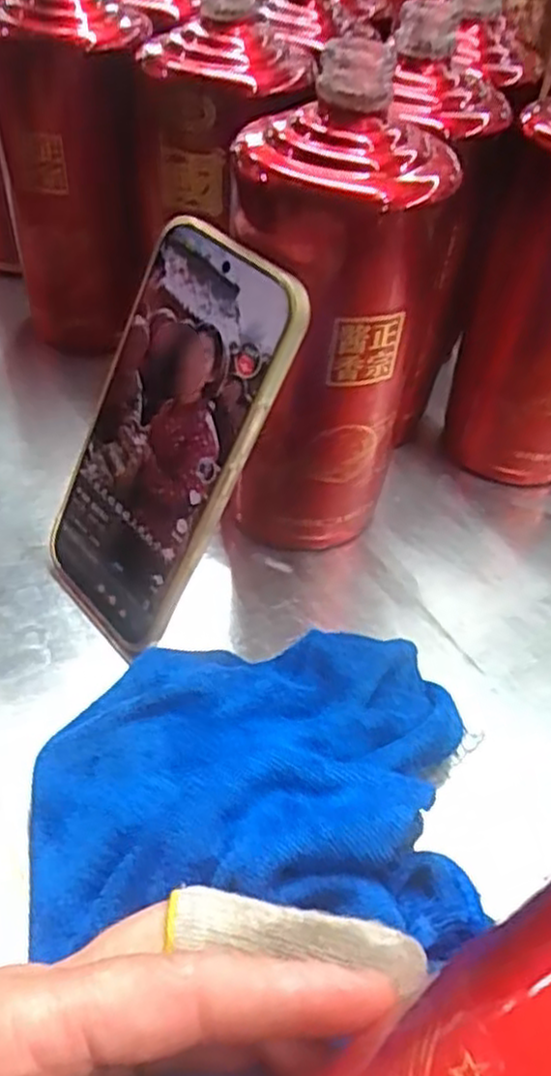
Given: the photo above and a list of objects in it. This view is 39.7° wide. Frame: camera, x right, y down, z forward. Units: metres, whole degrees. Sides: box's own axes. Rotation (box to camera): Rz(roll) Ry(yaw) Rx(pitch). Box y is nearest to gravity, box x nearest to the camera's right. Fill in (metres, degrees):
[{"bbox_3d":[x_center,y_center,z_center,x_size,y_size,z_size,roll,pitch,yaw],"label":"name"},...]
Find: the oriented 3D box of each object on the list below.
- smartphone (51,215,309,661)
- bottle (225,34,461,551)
[{"bbox_3d":[-0.046,-0.035,0.301,0.079,0.163,0.006,42,29,27],"label":"smartphone"},{"bbox_3d":[0.018,-0.079,0.322,0.077,0.189,0.081,1,47,-1],"label":"bottle"}]

